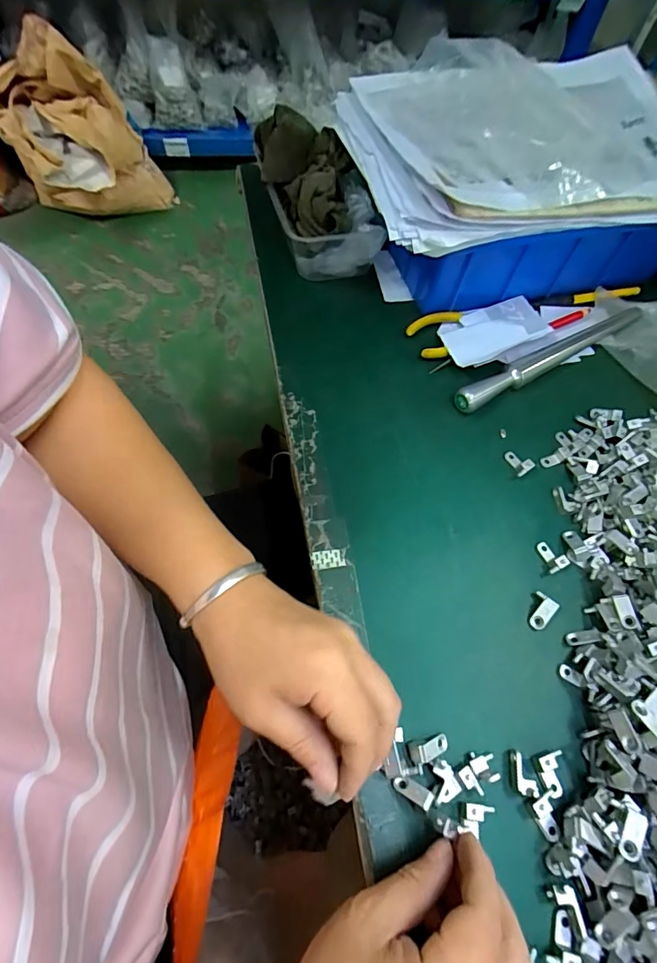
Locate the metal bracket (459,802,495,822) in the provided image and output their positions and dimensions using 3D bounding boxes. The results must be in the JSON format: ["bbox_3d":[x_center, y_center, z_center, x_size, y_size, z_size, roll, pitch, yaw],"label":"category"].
[{"bbox_3d":[0.085,0.190,0.261,0.018,0.009,0.008,7,62,1],"label":"metal bracket"}]

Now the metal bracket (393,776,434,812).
[{"bbox_3d":[0.049,0.179,0.263,0.023,0.005,0.009,16,61,29],"label":"metal bracket"}]

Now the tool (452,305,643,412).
[{"bbox_3d":[0.208,-0.118,0.413,0.228,0.015,0.019,-27,68,-17],"label":"tool"}]

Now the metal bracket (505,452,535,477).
[{"bbox_3d":[0.155,-0.017,0.369,0.014,0.011,0.023,-22,66,-13],"label":"metal bracket"}]

